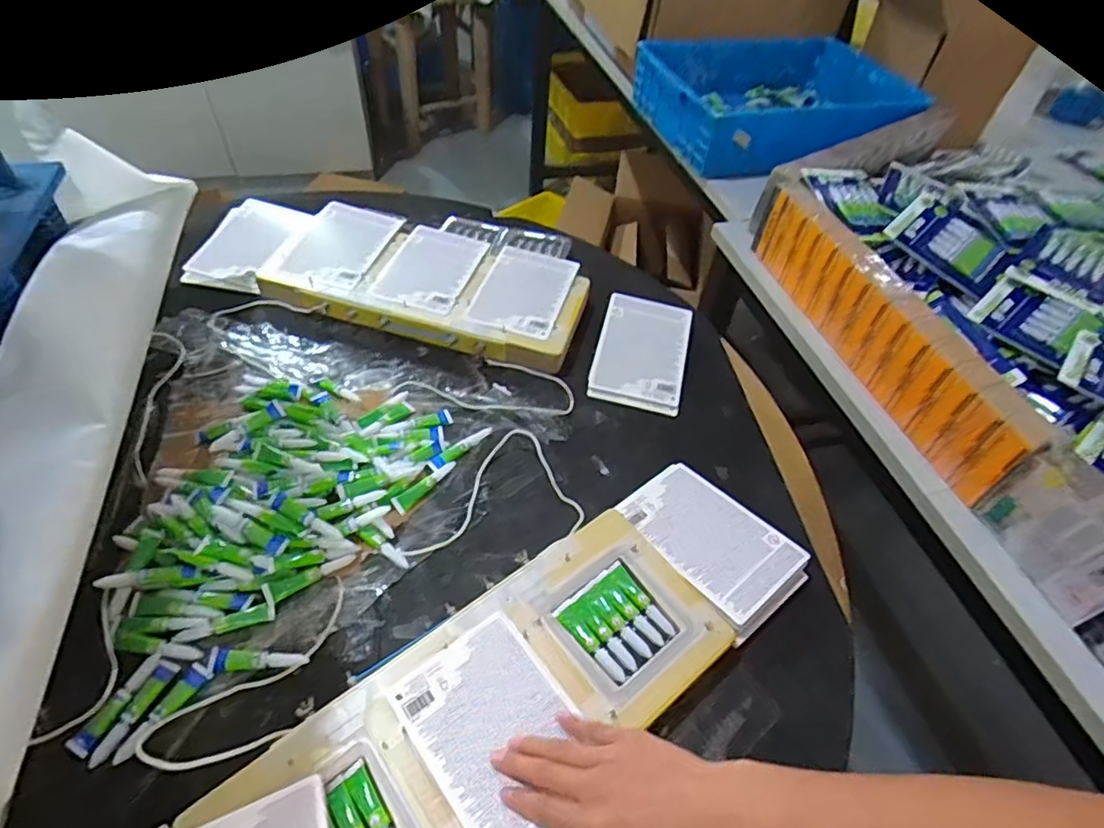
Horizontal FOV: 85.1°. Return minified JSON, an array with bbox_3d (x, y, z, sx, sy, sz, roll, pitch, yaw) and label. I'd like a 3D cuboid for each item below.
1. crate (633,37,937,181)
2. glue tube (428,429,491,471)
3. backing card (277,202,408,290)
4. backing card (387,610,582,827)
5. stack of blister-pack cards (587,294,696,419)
[{"bbox_3d":[0.449,-0.659,1.253,0.491,0.116,0.399,-17,53,-20],"label":"crate"},{"bbox_3d":[-0.105,0.037,0.680,0.082,0.008,0.016,-34,60,-30],"label":"glue tube"},{"bbox_3d":[-0.300,-0.243,0.856,0.125,0.008,0.178,9,50,6],"label":"backing card"},{"bbox_3d":[-0.036,0.250,0.466,0.114,0.006,0.168,-27,58,-29],"label":"backing card"},{"bbox_3d":[0.121,-0.086,0.804,0.118,0.010,0.178,13,59,6],"label":"stack of blister-pack cards"}]

